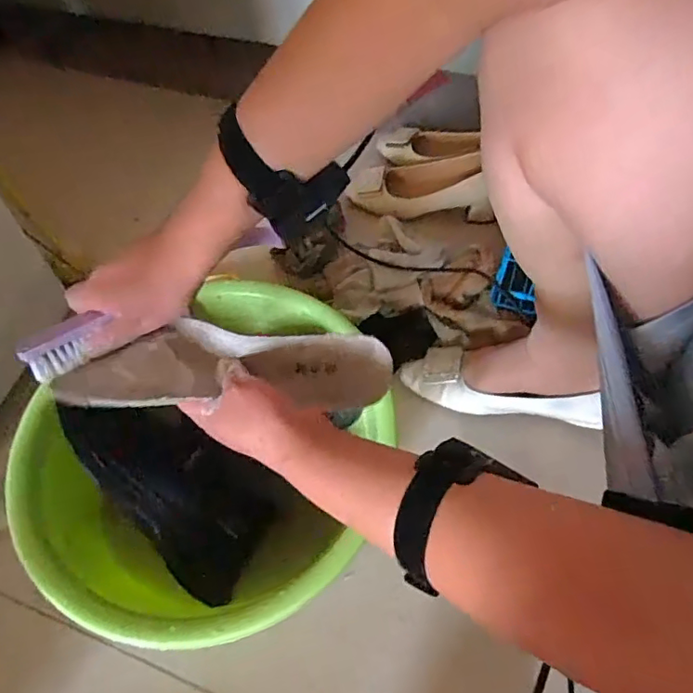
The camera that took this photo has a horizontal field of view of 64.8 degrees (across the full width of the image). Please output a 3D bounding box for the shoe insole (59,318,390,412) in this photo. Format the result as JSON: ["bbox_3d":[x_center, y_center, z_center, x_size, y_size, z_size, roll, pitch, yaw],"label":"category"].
[{"bbox_3d":[-0.089,0.016,0.423,0.243,0.045,0.073,0,56,-7],"label":"shoe insole"}]

